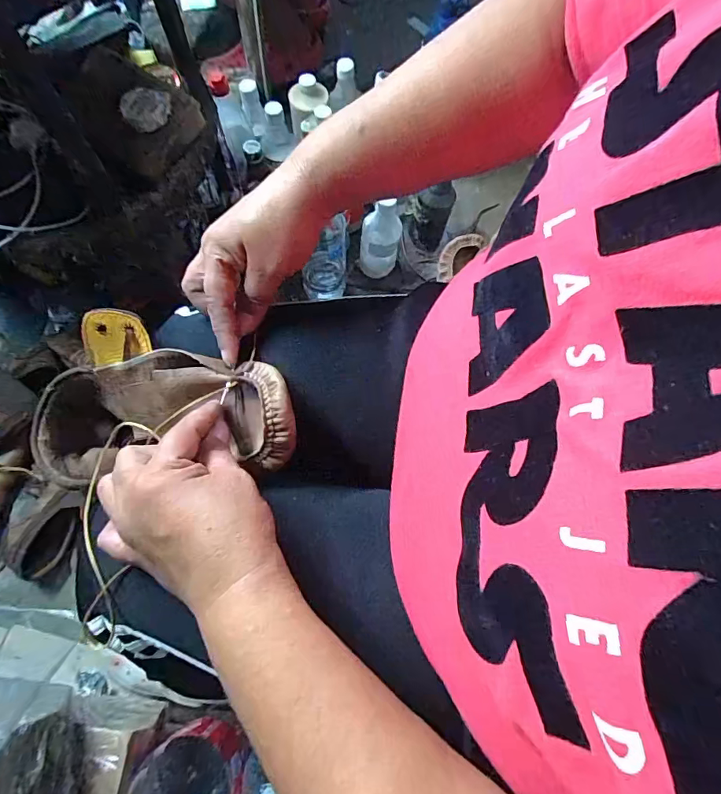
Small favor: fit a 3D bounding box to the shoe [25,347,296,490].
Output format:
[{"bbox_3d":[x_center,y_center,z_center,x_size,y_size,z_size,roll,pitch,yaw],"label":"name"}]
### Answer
[{"bbox_3d":[-0.158,0.020,0.341,0.241,0.069,0.080,-7,68,25],"label":"shoe"}]

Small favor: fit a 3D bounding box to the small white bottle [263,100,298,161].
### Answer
[{"bbox_3d":[-0.145,-0.471,0.792,0.060,0.103,0.067,-8,71,-5],"label":"small white bottle"}]

